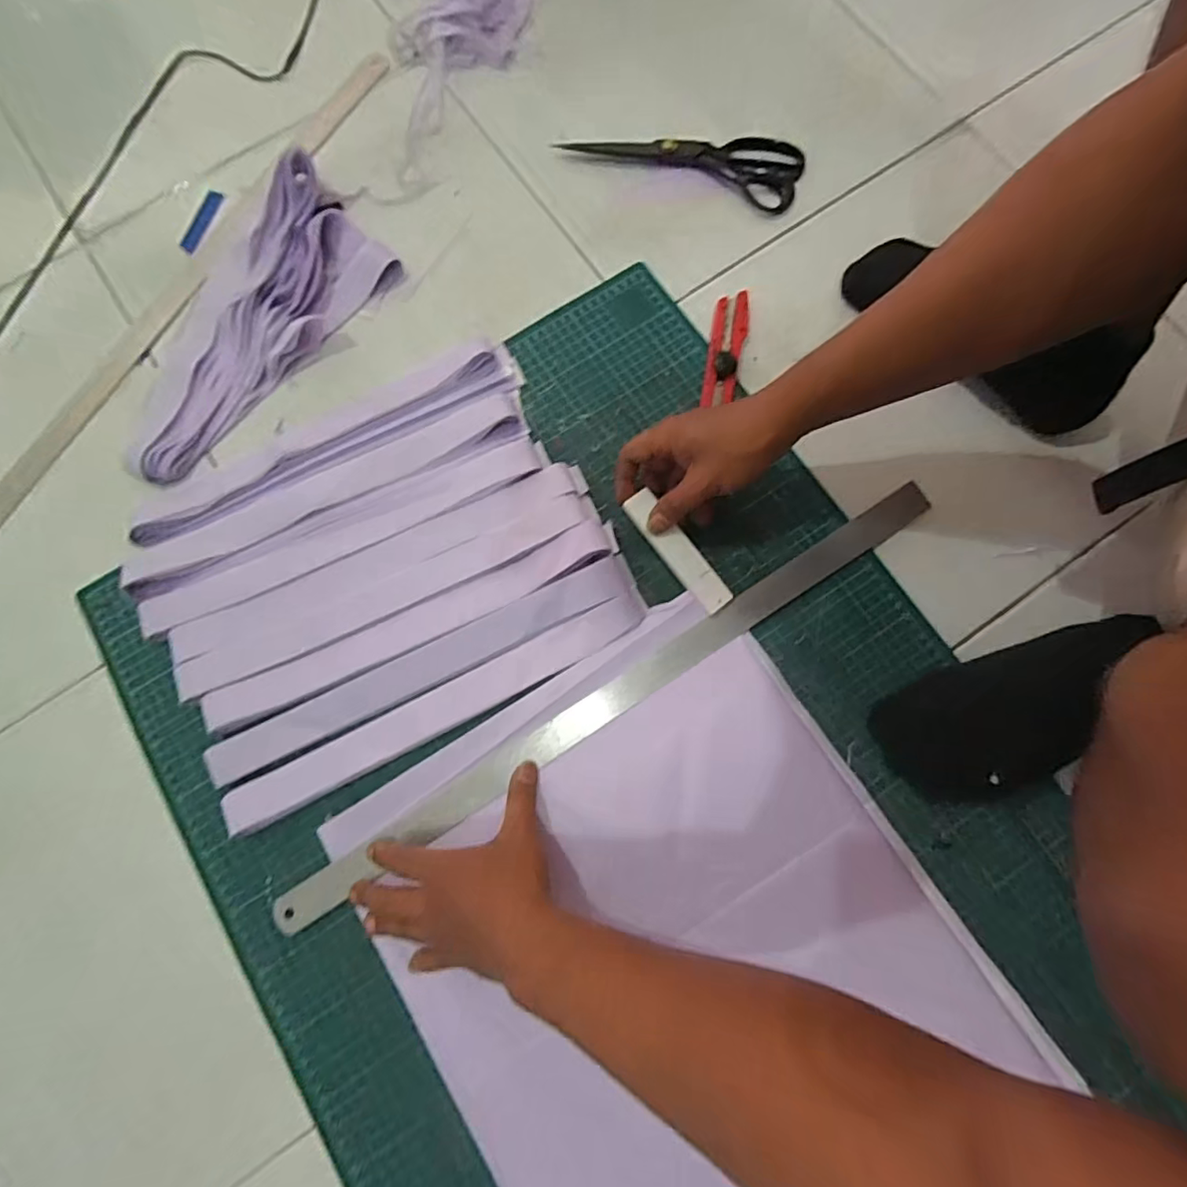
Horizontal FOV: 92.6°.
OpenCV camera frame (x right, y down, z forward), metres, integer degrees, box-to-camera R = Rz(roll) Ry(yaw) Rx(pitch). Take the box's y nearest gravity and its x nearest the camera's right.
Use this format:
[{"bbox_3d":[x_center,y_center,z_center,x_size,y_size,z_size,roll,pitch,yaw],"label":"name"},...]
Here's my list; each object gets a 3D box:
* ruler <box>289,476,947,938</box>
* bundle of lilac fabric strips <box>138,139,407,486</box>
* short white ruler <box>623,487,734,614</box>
[{"bbox_3d":[0.024,0.080,0.460,0.612,0.010,0.035,-33,81,-6],"label":"ruler"},{"bbox_3d":[-0.328,-0.254,0.522,0.143,0.032,0.296,42,82,8],"label":"bundle of lilac fabric strips"},{"bbox_3d":[0.070,-0.036,0.469,0.028,0.007,0.114,-39,88,-8],"label":"short white ruler"}]

